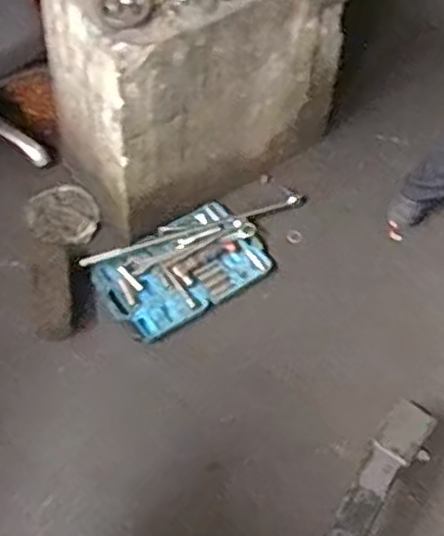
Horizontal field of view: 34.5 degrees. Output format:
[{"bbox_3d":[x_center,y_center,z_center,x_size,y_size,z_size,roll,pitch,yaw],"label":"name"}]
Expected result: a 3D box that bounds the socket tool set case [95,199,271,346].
[{"bbox_3d":[-0.087,0.001,1.771,0.413,0.063,0.283,-34,63,-23],"label":"socket tool set case"}]

